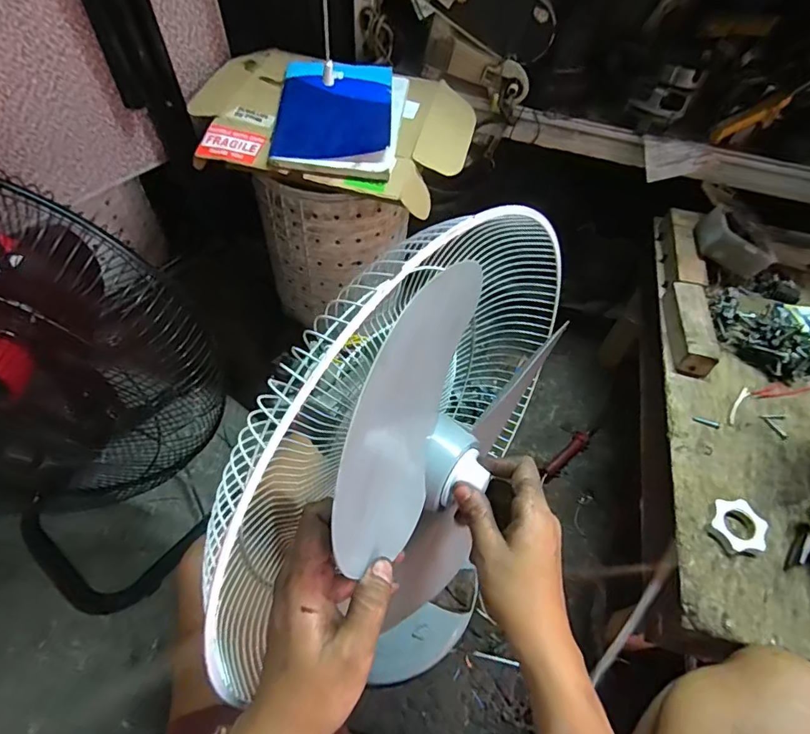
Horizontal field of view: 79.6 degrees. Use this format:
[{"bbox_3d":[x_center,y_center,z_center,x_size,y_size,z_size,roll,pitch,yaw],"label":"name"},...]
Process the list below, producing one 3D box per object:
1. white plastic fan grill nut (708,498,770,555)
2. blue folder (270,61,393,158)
[{"bbox_3d":[0.342,0.164,0.495,0.055,0.015,0.054,21,57,10],"label":"white plastic fan grill nut"},{"bbox_3d":[-0.092,-0.345,0.646,0.144,0.016,0.209,2,56,-3],"label":"blue folder"}]

